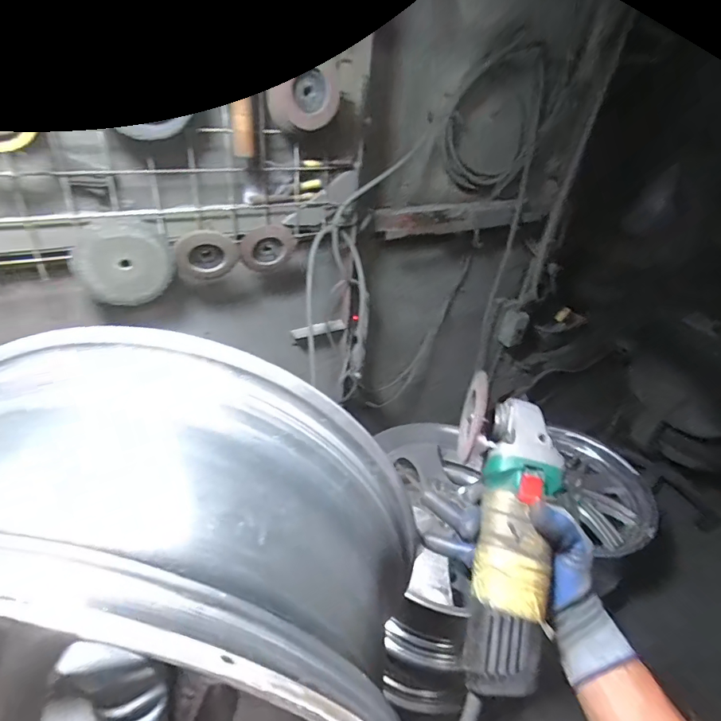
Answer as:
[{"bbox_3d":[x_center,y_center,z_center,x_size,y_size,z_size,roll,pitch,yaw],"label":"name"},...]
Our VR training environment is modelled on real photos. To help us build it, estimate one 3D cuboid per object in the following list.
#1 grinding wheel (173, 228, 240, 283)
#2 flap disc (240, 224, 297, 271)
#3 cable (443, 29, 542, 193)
[{"bbox_3d":[-0.236,-0.161,0.681,0.090,0.078,0.019,-12,33,-23],"label":"grinding wheel"},{"bbox_3d":[-0.152,-0.185,0.731,0.094,0.074,0.020,-16,35,-29],"label":"flap disc"},{"bbox_3d":[0.290,-0.501,0.937,0.233,0.276,0.044,30,21,-37],"label":"cable"}]

